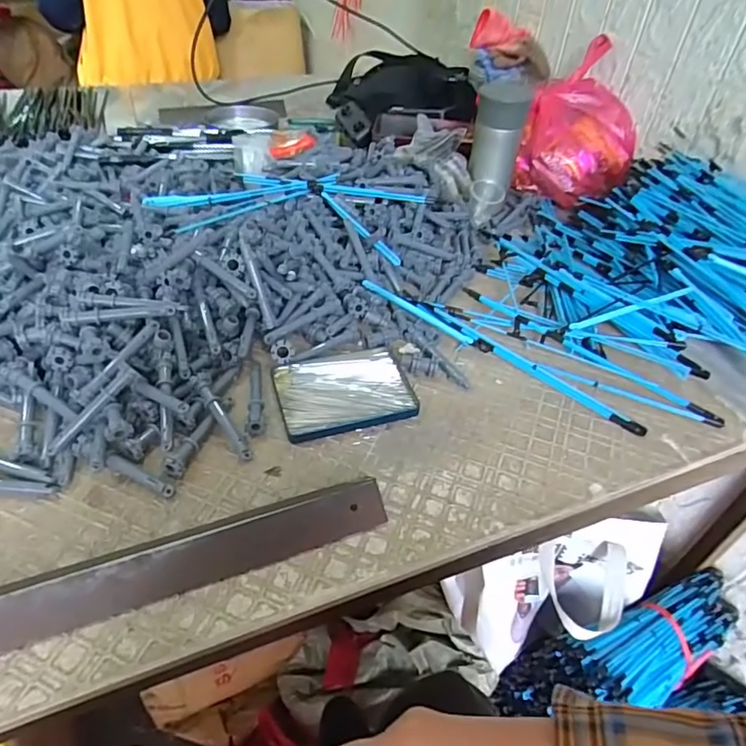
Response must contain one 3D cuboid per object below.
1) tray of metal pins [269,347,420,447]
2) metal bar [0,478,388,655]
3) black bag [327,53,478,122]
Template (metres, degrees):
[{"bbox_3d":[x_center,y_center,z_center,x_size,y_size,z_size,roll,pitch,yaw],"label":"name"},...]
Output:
[{"bbox_3d":[-0.029,0.017,0.527,0.128,0.010,0.101,-10,46,-15],"label":"tray of metal pins"},{"bbox_3d":[-0.145,0.129,0.382,0.308,0.026,0.052,-13,47,-18],"label":"metal bar"},{"bbox_3d":[0.051,-0.544,1.041,0.268,0.085,0.303,2,44,-3],"label":"black bag"}]

